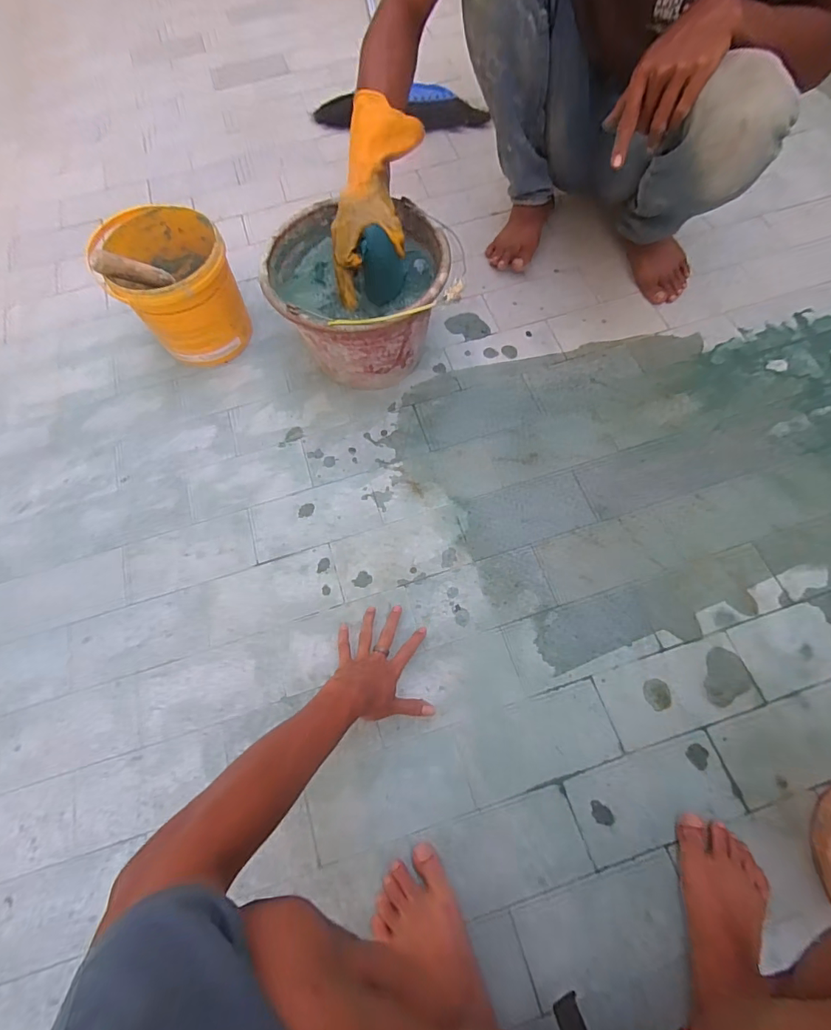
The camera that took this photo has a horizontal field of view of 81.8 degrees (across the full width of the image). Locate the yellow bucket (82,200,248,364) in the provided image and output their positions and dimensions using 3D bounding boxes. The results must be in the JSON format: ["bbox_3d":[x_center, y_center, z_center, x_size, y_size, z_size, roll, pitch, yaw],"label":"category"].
[{"bbox_3d":[-0.403,-0.383,0.827,0.222,0.181,0.178,40,74,17],"label":"yellow bucket"}]

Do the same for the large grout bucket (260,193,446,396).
[{"bbox_3d":[-0.087,-0.338,0.795,0.270,0.194,0.258,-1,67,2],"label":"large grout bucket"}]

